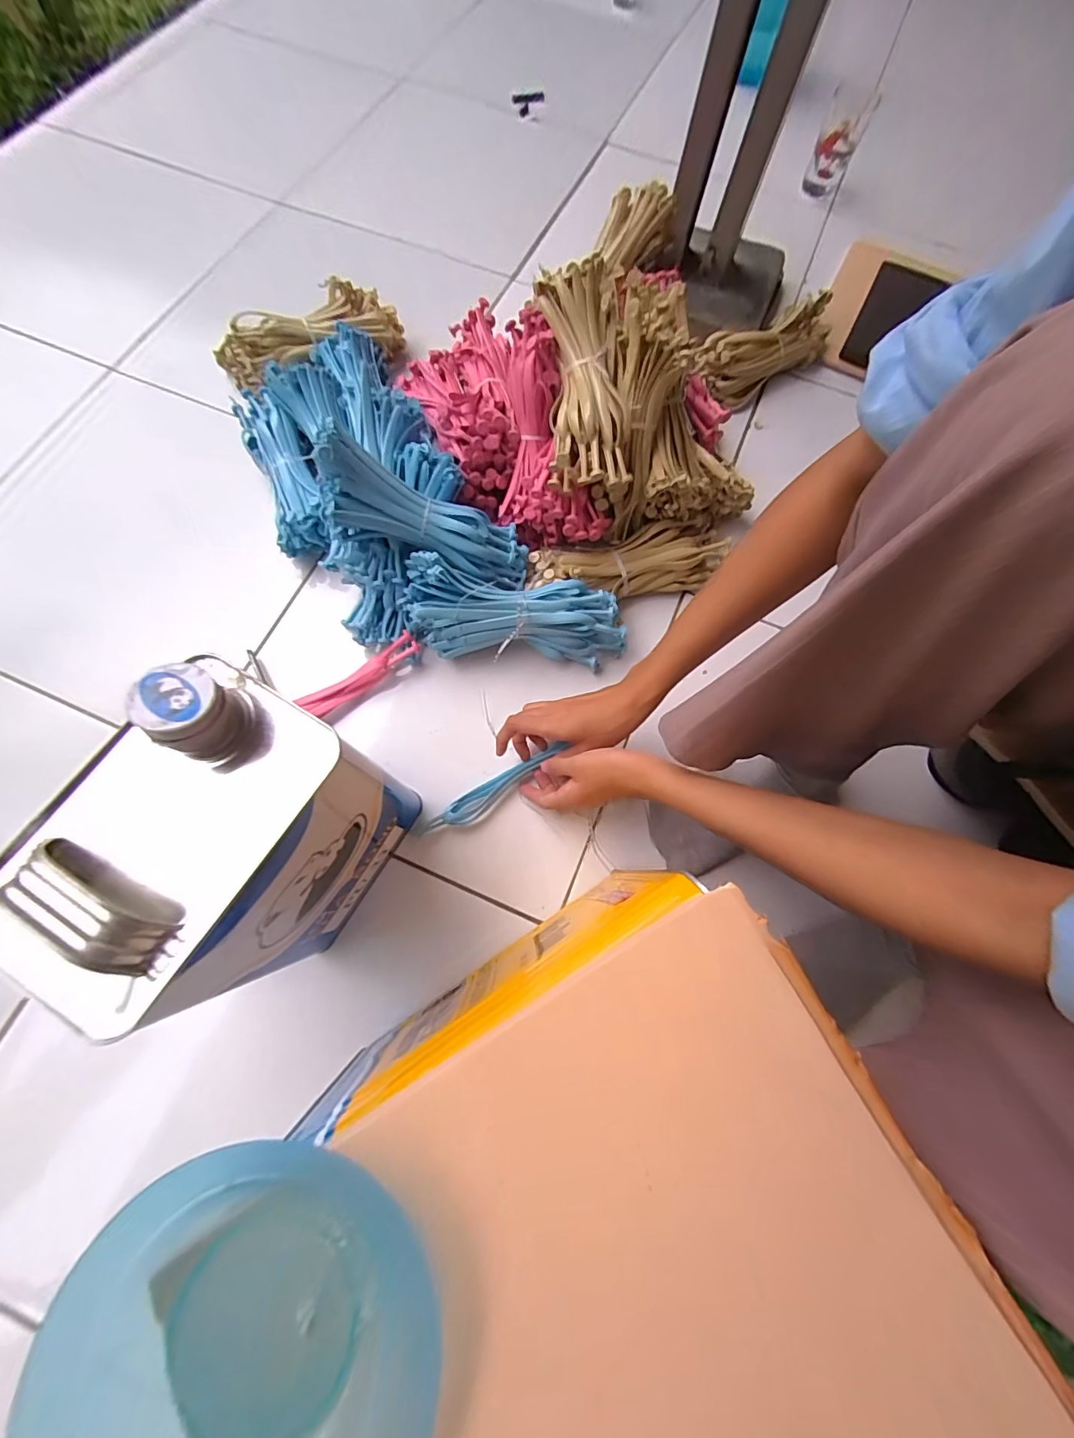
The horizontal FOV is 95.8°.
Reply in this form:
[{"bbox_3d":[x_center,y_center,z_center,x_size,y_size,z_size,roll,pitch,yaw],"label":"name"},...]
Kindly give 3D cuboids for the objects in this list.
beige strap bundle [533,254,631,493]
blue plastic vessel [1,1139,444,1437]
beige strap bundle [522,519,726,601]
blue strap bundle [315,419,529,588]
[{"bbox_3d":[0.046,-0.325,0.470,0.077,0.055,0.198,-6,93,-4],"label":"beige strap bundle"},{"bbox_3d":[-0.103,0.225,0.167,0.118,0.029,0.124,1,72,-2],"label":"blue plastic vessel"},{"bbox_3d":[0.105,-0.173,0.544,0.230,0.037,0.068,-13,74,-7],"label":"beige strap bundle"},{"bbox_3d":[-0.107,-0.196,0.483,0.219,0.058,0.076,18,69,-30],"label":"blue strap bundle"}]

